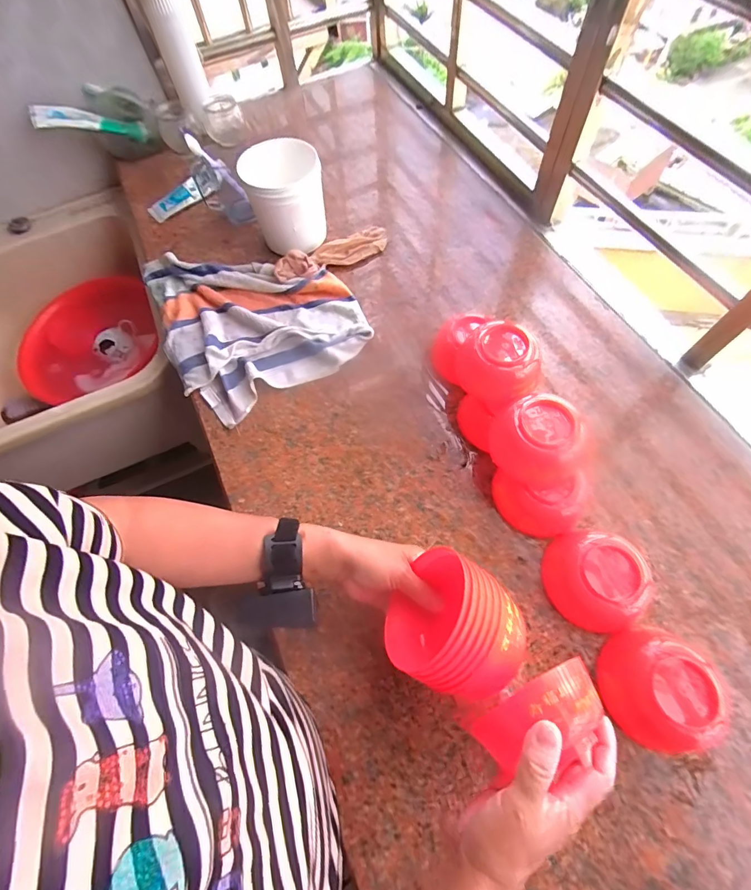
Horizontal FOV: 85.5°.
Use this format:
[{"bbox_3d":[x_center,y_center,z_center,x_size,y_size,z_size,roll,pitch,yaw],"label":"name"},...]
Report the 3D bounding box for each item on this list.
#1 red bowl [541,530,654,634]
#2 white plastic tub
[{"bbox_3d":[0.238,0.143,0.434,0.098,0.047,0.096,-1,64,2],"label":"red bowl"},{"bbox_3d":[-0.143,-0.402,0.663,0.114,0.128,0.113,-1,64,2],"label":"white plastic tub"}]

